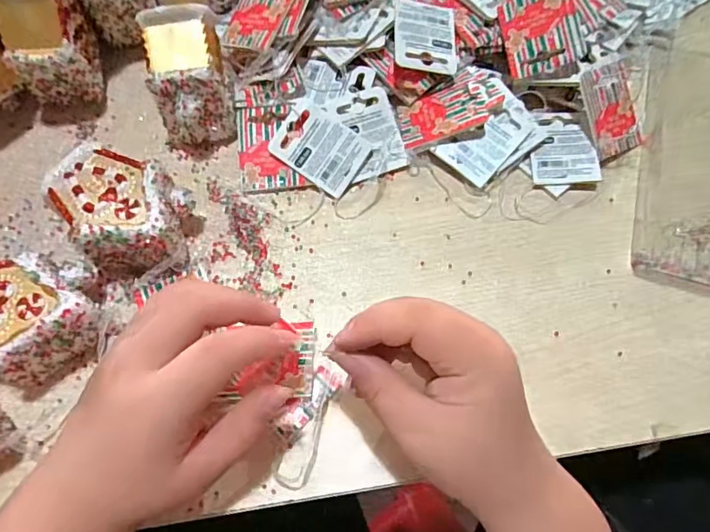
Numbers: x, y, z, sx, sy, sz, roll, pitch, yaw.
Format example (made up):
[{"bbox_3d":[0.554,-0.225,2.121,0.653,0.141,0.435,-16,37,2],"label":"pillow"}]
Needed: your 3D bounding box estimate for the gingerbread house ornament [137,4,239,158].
[{"bbox_3d":[-0.112,-0.125,0.340,0.050,0.071,0.066,-9,66,-4],"label":"gingerbread house ornament"}]

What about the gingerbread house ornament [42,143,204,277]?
[{"bbox_3d":[-0.141,-0.030,0.310,0.080,0.047,0.061,16,67,7],"label":"gingerbread house ornament"}]

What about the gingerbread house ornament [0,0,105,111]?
[{"bbox_3d":[-0.210,-0.152,0.344,0.052,0.083,0.058,-11,66,-5],"label":"gingerbread house ornament"}]

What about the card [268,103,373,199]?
[{"bbox_3d":[-0.024,-0.080,0.342,0.061,0.004,0.042,34,90,0],"label":"card"}]

